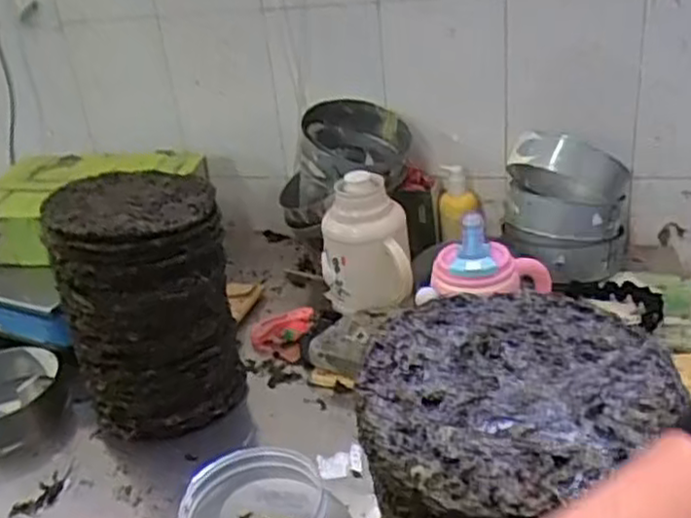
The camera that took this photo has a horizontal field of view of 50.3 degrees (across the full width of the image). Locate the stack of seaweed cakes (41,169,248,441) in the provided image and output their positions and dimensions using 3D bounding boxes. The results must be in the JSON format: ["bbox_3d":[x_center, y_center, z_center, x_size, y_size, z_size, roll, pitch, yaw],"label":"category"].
[{"bbox_3d":[-0.245,0.055,0.957,0.200,0.298,0.194,-12,29,-9],"label":"stack of seaweed cakes"}]

